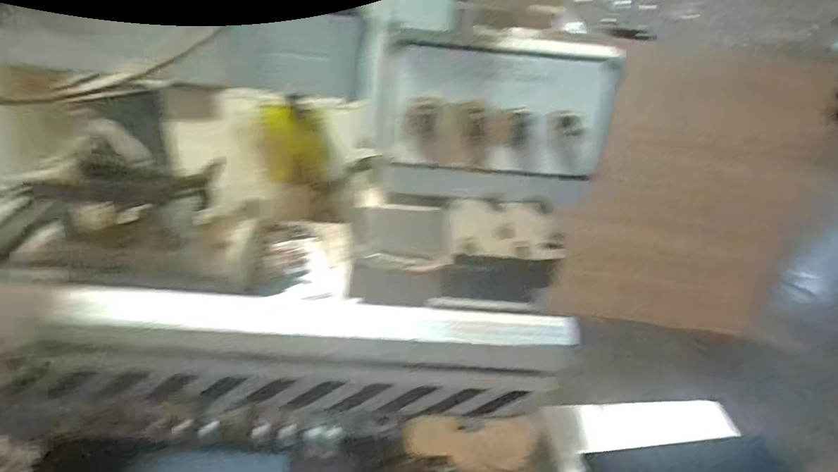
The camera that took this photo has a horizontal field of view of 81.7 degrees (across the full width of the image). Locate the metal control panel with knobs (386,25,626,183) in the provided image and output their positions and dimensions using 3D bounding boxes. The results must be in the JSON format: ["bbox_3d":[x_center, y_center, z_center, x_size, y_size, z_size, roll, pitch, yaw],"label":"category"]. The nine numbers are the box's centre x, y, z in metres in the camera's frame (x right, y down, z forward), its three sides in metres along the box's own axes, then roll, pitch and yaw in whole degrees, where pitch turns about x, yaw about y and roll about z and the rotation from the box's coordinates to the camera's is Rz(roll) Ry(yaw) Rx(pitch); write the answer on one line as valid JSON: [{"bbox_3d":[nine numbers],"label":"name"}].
[{"bbox_3d":[0.077,-0.122,0.479,0.215,0.115,0.048,8,35,3],"label":"metal control panel with knobs"}]

